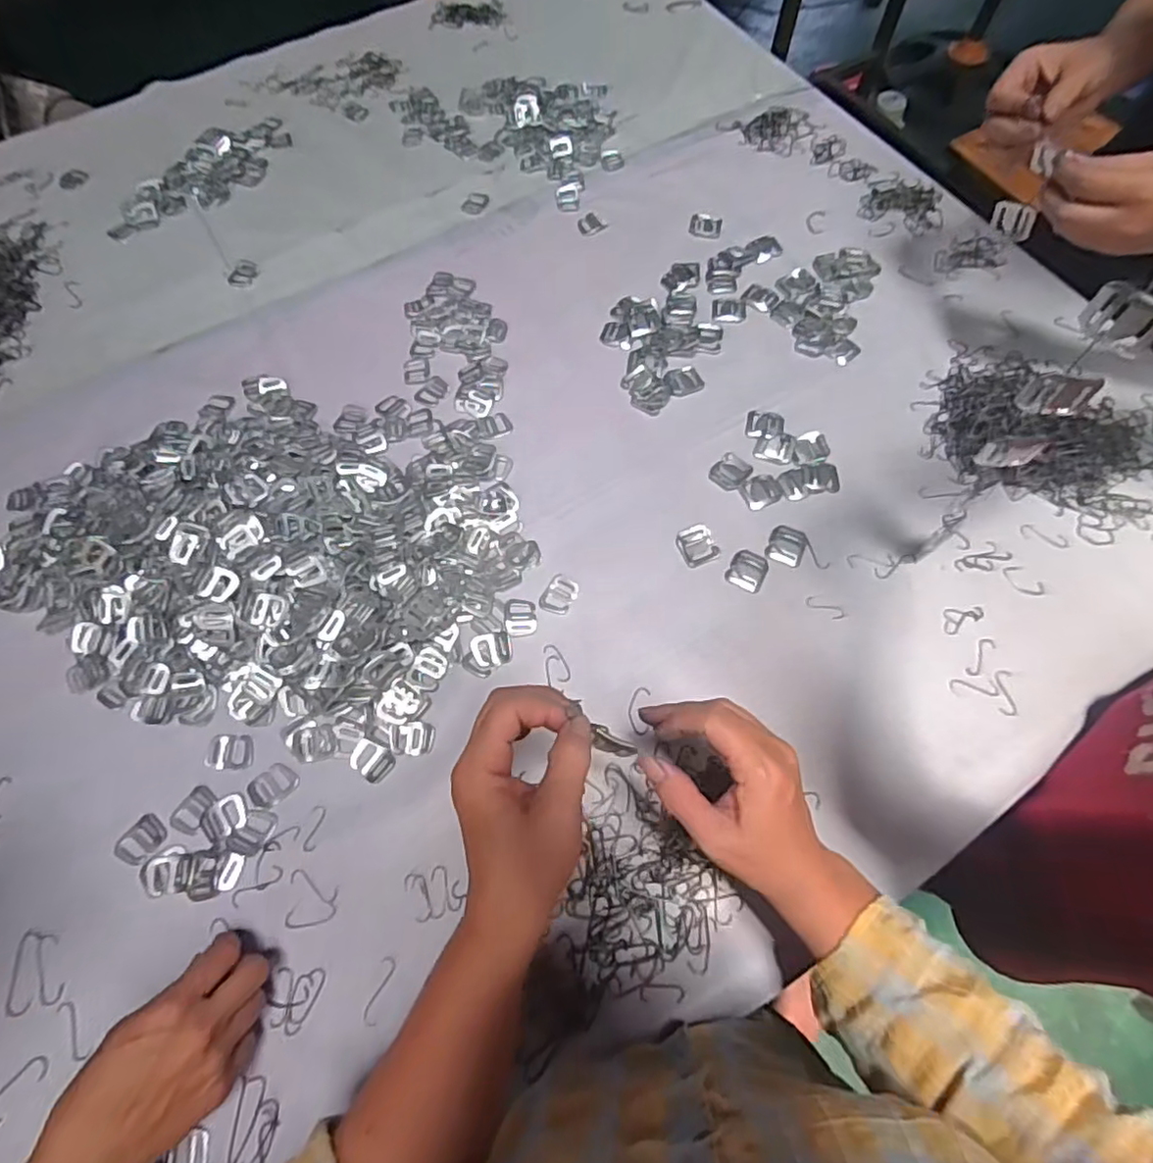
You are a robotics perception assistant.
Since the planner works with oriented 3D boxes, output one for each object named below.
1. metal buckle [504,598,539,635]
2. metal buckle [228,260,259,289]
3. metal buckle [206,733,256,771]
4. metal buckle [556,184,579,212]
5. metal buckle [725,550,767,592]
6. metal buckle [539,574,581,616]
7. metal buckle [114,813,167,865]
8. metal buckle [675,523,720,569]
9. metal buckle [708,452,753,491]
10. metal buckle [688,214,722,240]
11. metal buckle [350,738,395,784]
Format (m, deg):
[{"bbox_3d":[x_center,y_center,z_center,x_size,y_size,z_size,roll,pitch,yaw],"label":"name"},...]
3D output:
[{"bbox_3d":[-0.047,0.029,0.528,0.027,0.004,0.034,-4,67,-1],"label":"metal buckle"},{"bbox_3d":[-0.364,-0.337,0.687,0.027,0.004,0.040,12,67,5],"label":"metal buckle"},{"bbox_3d":[-0.268,0.131,0.484,0.036,0.004,0.027,-1,67,0],"label":"metal buckle"},{"bbox_3d":[-0.010,-0.447,0.729,0.027,0.004,0.043,-1,67,0],"label":"metal buckle"},{"bbox_3d":[0.149,-0.010,0.545,0.031,0.004,0.035,25,69,11],"label":"metal buckle"},{"bbox_3d":[-0.014,0.012,0.537,0.026,0.004,0.035,27,69,11],"label":"metal buckle"},{"bbox_3d":[-0.318,0.189,0.459,0.026,0.004,0.033,36,71,14],"label":"metal buckle"},{"bbox_3d":[0.107,-0.033,0.553,0.034,0.004,0.037,-20,68,-8],"label":"metal buckle"},{"bbox_3d":[0.143,-0.103,0.581,0.032,0.004,0.037,38,72,15],"label":"metal buckle"},{"bbox_3d":[0.145,-0.400,0.706,0.036,0.004,0.036,7,67,3],"label":"metal buckle"},{"bbox_3d":[-0.158,0.138,0.483,0.032,0.004,0.026,27,69,11],"label":"metal buckle"}]

